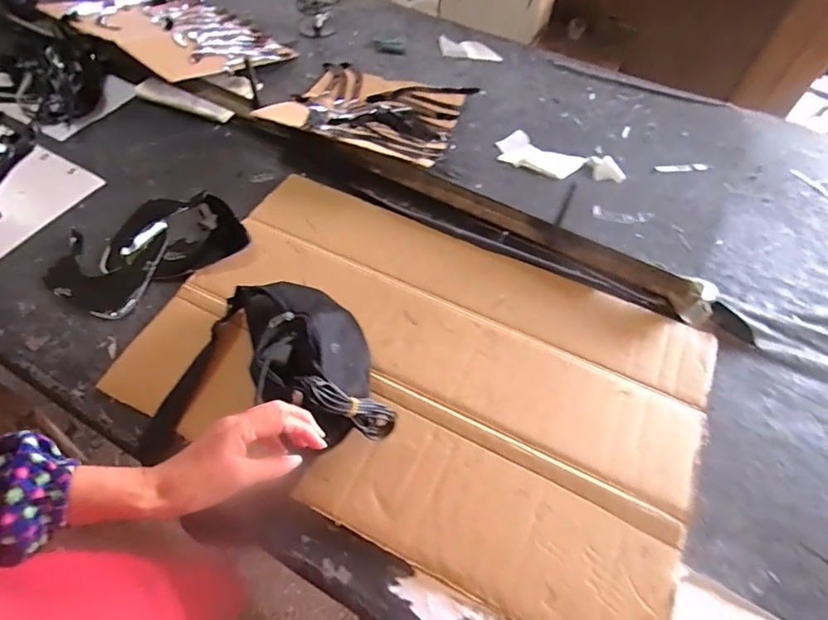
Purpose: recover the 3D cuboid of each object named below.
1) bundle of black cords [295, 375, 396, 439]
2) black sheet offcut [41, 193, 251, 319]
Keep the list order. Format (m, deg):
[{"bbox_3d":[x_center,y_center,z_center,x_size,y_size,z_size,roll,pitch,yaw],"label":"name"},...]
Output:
[{"bbox_3d":[-0.071,0.114,0.556,0.021,0.154,0.037,-15,51,34],"label":"bundle of black cords"},{"bbox_3d":[-0.445,-0.103,0.795,0.294,0.049,0.211,-28,64,-20],"label":"black sheet offcut"}]

